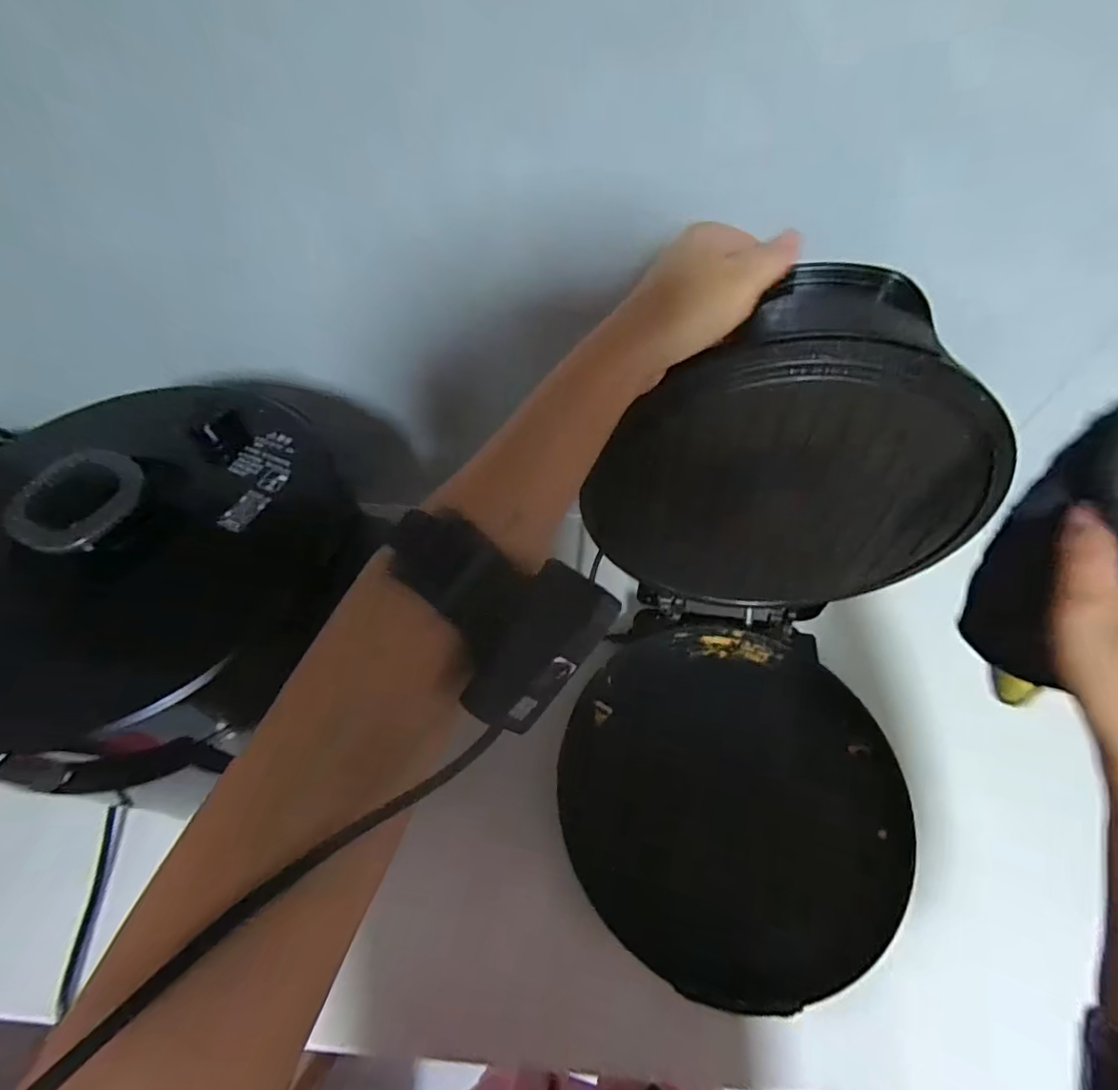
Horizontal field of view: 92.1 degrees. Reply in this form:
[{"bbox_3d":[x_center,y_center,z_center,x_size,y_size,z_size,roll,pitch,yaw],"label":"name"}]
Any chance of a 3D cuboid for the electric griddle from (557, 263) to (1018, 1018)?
[{"bbox_3d":[0.150,0.090,0.353,0.273,0.326,0.330,14,59,10],"label":"electric griddle"}]

